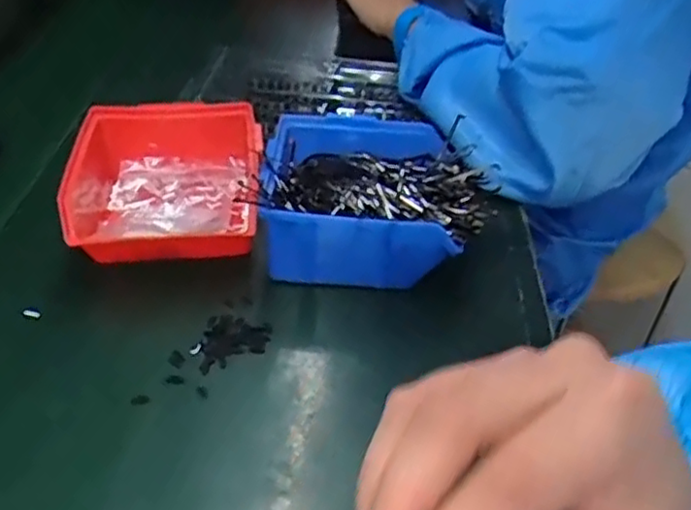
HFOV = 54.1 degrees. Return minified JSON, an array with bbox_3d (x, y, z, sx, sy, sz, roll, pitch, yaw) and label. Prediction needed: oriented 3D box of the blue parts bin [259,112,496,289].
[{"bbox_3d":[0.020,-0.037,0.488,0.151,0.066,0.129,7,41,3],"label":"blue parts bin"}]

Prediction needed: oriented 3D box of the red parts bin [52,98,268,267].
[{"bbox_3d":[-0.126,-0.048,0.488,0.125,0.068,0.133,-2,41,-7],"label":"red parts bin"}]

